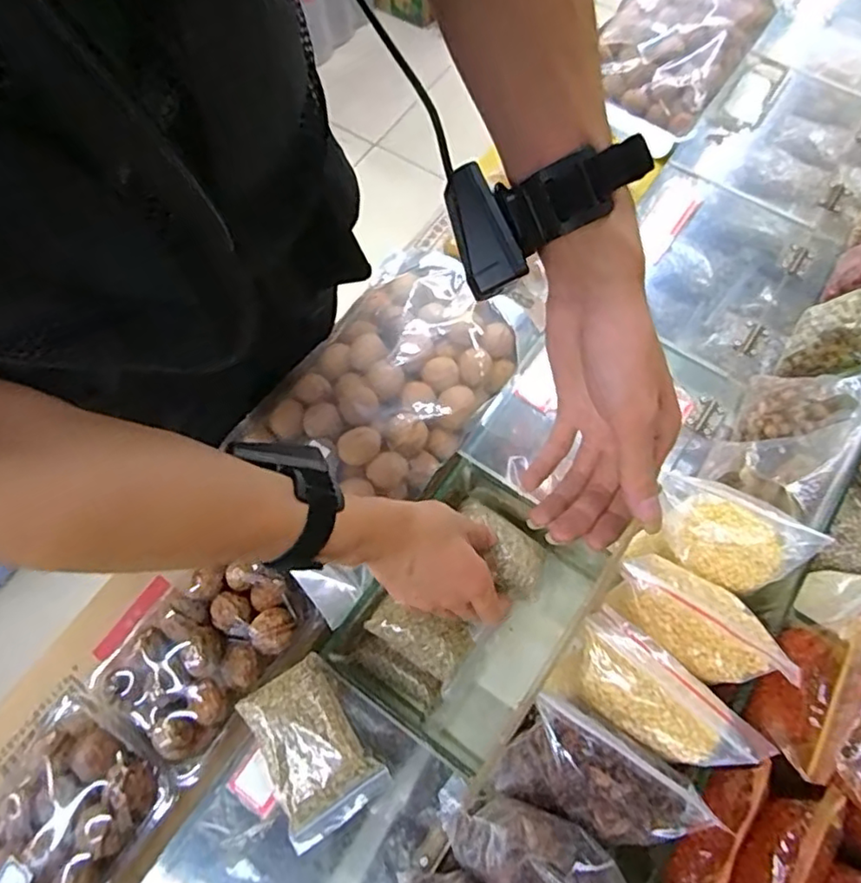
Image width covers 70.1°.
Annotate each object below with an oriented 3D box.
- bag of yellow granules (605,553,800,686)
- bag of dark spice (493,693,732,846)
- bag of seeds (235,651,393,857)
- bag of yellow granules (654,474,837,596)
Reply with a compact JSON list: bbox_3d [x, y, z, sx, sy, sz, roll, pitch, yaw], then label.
[{"bbox_3d":[0.167,0.110,0.377,0.107,0.027,0.055,37,74,15],"label":"bag of yellow granules"},{"bbox_3d":[0.102,0.204,0.365,0.106,0.067,0.060,23,71,11],"label":"bag of dark spice"},{"bbox_3d":[-0.088,0.221,0.443,0.072,0.034,0.106,-33,71,-11],"label":"bag of seeds"},{"bbox_3d":[0.204,0.065,0.421,0.094,0.032,0.061,25,99,18],"label":"bag of yellow granules"}]

